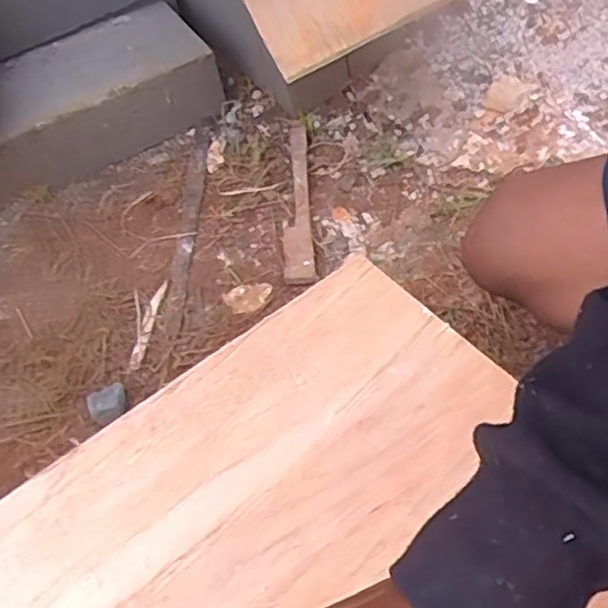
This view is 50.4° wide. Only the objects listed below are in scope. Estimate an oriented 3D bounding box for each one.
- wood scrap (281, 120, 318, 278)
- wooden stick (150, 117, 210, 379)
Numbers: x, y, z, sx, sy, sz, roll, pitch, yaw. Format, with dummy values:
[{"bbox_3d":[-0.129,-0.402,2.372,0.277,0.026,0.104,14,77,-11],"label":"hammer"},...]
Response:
[{"bbox_3d":[-0.010,-0.135,0.812,0.037,0.014,0.270,-7,52,6],"label":"wood scrap"},{"bbox_3d":[-0.147,-0.088,0.807,0.027,0.009,0.407,-1,53,3],"label":"wooden stick"}]

